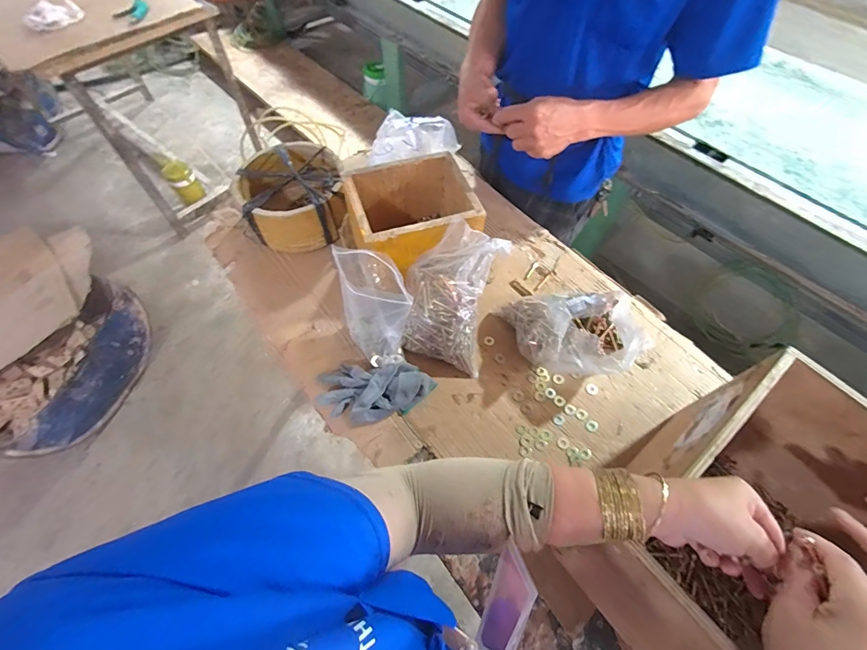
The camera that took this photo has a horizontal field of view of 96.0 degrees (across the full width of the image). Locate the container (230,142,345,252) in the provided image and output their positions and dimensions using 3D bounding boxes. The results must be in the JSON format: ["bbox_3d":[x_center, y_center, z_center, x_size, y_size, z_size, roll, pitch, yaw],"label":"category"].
[{"bbox_3d":[-0.294,-0.271,0.831,0.202,0.118,0.216,1,59,-2],"label":"container"}]

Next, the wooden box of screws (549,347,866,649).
[{"bbox_3d":[0.377,0.254,0.452,0.337,0.230,0.263,-35,66,-21],"label":"wooden box of screws"}]

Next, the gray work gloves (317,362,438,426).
[{"bbox_3d":[-0.095,0.108,0.633,0.182,0.055,0.097,5,59,1],"label":"gray work gloves"}]

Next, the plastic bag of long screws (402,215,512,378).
[{"bbox_3d":[0.029,-0.051,0.678,0.161,0.154,0.209,12,59,5],"label":"plastic bag of long screws"}]

